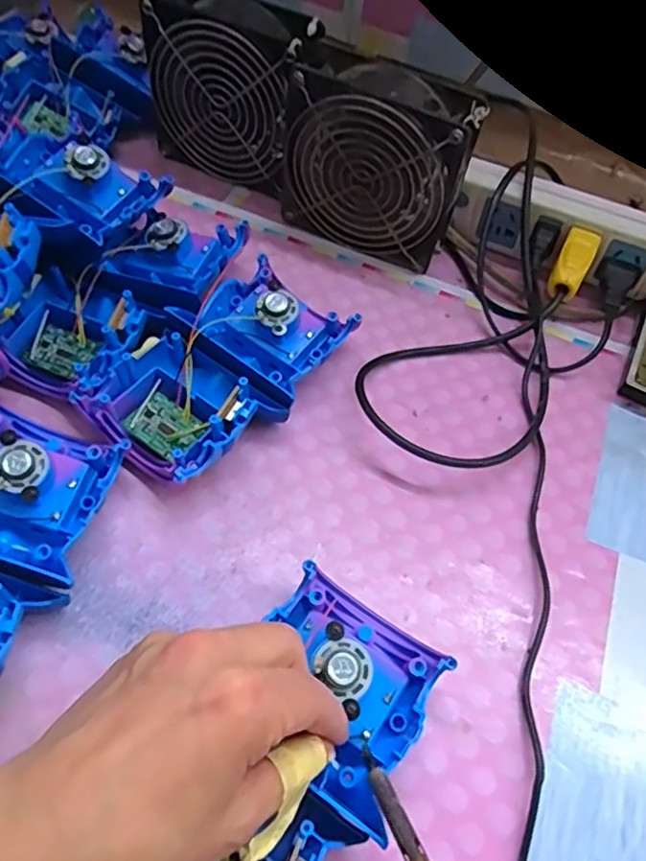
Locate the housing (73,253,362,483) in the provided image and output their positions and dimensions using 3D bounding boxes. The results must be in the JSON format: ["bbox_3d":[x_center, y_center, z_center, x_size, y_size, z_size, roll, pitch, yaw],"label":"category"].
[{"bbox_3d":[-0.058,-0.036,0.389,0.093,0.040,0.155,34,60,17],"label":"housing"}]

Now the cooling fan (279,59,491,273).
[{"bbox_3d":[0.034,-0.181,0.447,0.123,0.118,0.046,22,57,9],"label":"cooling fan"}]

